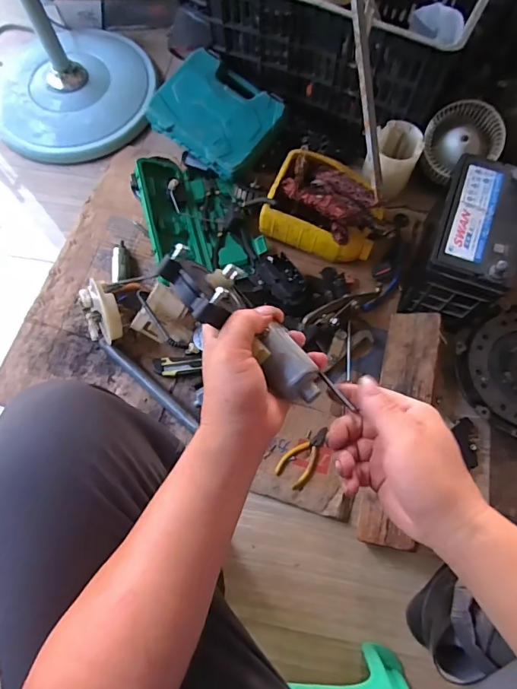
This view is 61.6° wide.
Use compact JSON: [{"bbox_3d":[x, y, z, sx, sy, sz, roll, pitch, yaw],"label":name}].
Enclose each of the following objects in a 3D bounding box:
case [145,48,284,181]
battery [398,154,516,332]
[{"bbox_3d":[-0.086,-0.471,0.882,0.234,0.059,0.189,35,76,11],"label":"case"},{"bbox_3d":[0.362,-0.166,0.775,0.128,0.197,0.221,17,73,6],"label":"battery"}]

